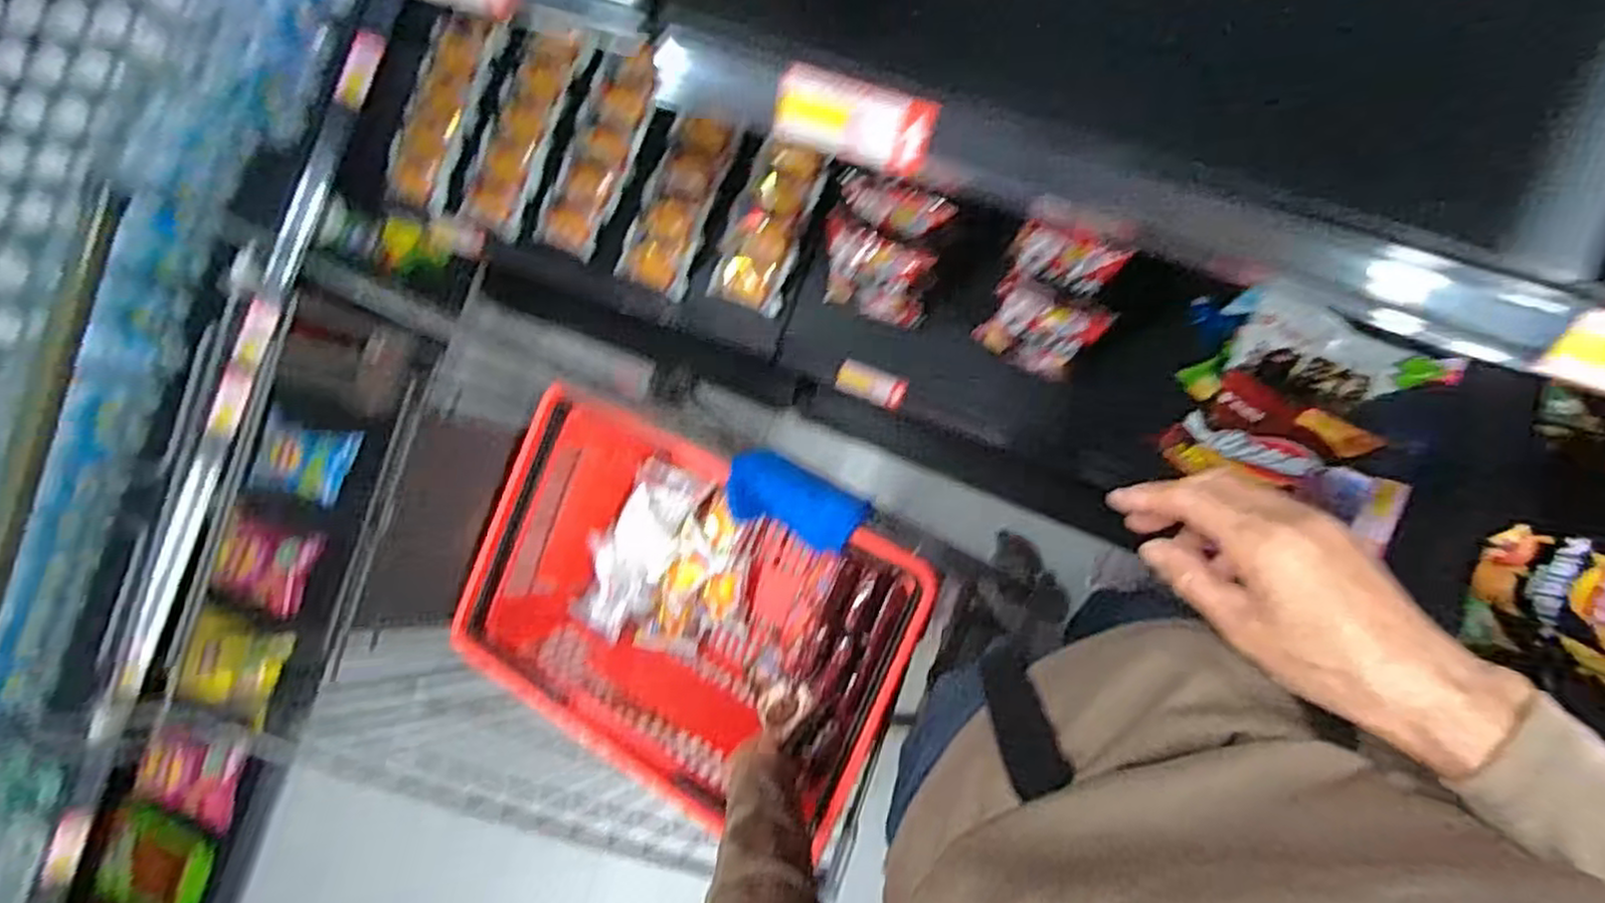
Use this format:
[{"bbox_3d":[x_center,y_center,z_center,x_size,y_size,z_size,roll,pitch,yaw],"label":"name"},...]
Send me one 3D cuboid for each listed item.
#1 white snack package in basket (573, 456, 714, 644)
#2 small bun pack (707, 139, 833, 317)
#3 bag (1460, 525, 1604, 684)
[{"bbox_3d":[-0.215,0.122,0.961,0.100,0.067,0.234,28,92,9],"label":"white snack package in basket"},{"bbox_3d":[-0.049,-0.318,1.028,0.115,0.055,0.230,22,91,9],"label":"small bun pack"},{"bbox_3d":[0.792,0.153,0.763,0.096,0.190,0.155,7,89,9],"label":"bag"}]

